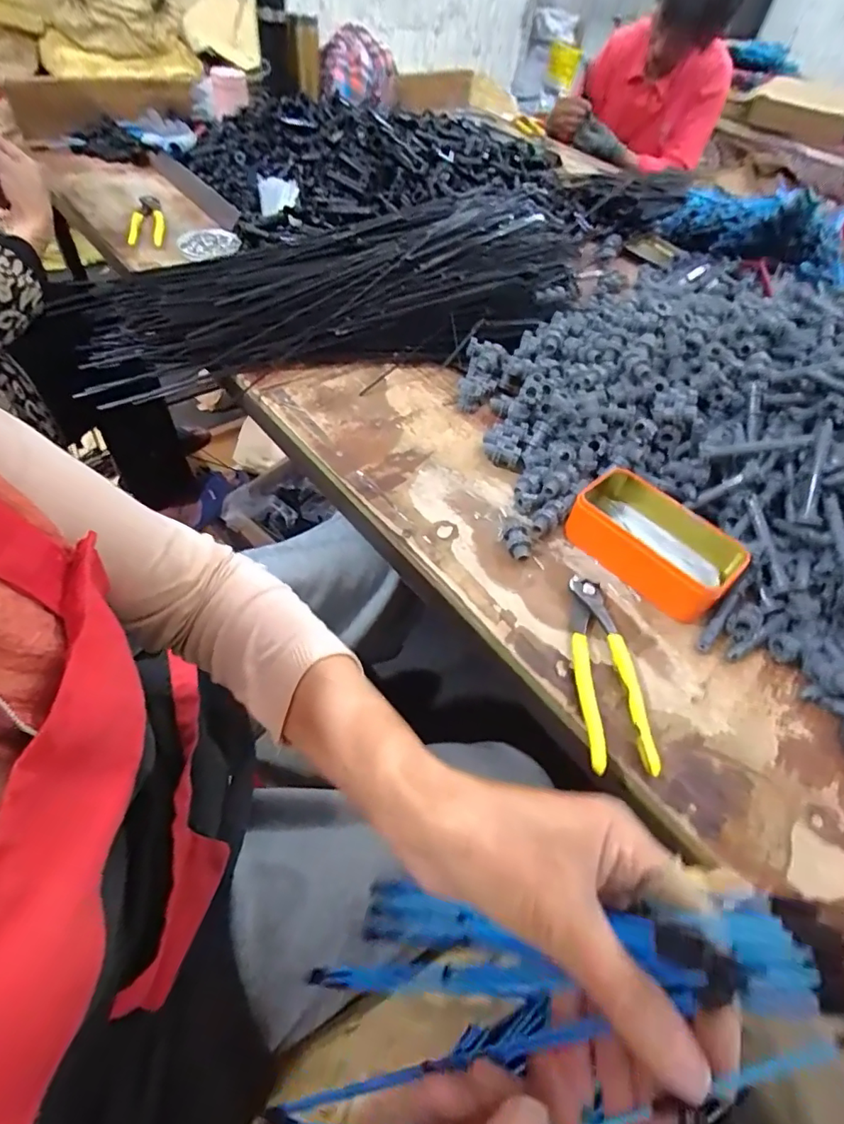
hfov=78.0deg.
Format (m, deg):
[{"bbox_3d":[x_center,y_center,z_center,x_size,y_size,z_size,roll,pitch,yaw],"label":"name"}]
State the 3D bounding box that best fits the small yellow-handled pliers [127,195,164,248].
[{"bbox_3d":[-0.438,-0.544,0.825,0.053,0.013,0.151,-6,55,-12],"label":"small yellow-handled pliers"}]

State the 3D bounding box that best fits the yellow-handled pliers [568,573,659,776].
[{"bbox_3d":[0.146,0.085,0.418,0.047,0.015,0.161,4,53,-5],"label":"yellow-handled pliers"}]

